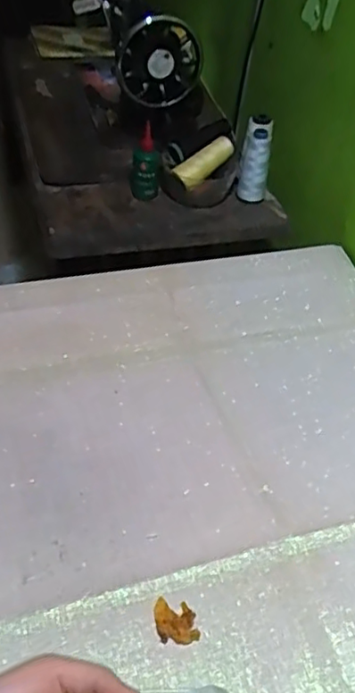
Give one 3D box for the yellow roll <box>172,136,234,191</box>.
[{"bbox_3d":[0.043,-0.292,0.968,0.103,0.036,0.029,-38,53,-5],"label":"yellow roll"}]

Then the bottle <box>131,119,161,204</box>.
[{"bbox_3d":[-0.049,-0.293,0.964,0.044,0.123,0.035,3,43,-2],"label":"bottle"}]

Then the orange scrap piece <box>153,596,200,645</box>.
[{"bbox_3d":[-0.002,0.228,0.508,0.034,0.004,0.038,-7,44,-11],"label":"orange scrap piece"}]

